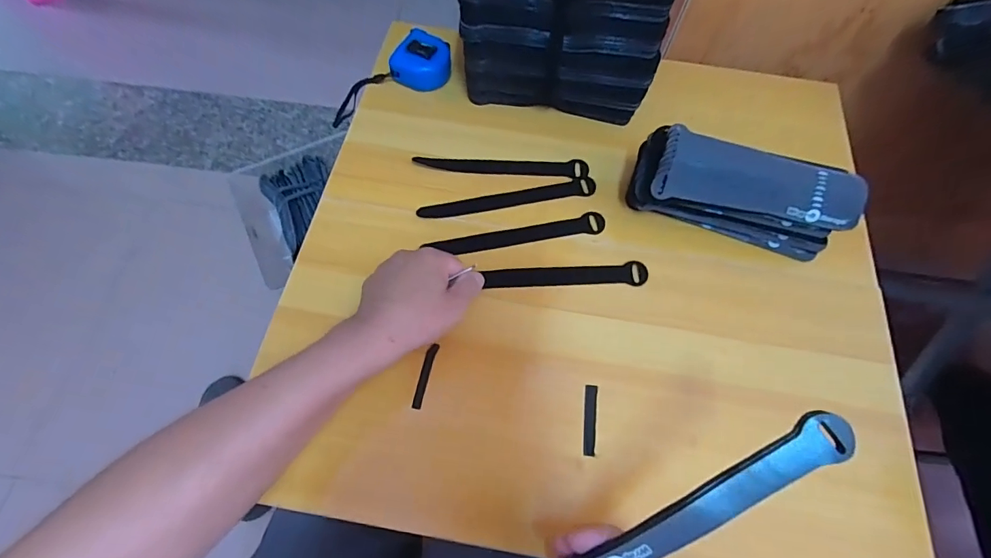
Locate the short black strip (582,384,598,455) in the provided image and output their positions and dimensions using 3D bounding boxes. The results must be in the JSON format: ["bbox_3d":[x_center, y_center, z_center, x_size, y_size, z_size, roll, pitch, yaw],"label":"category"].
[{"bbox_3d":[0.086,0.127,0.410,0.012,0.004,0.061,6,65,1],"label":"short black strip"}]

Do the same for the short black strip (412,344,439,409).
[{"bbox_3d":[-0.066,0.090,0.423,0.010,0.005,0.061,14,66,5],"label":"short black strip"}]

